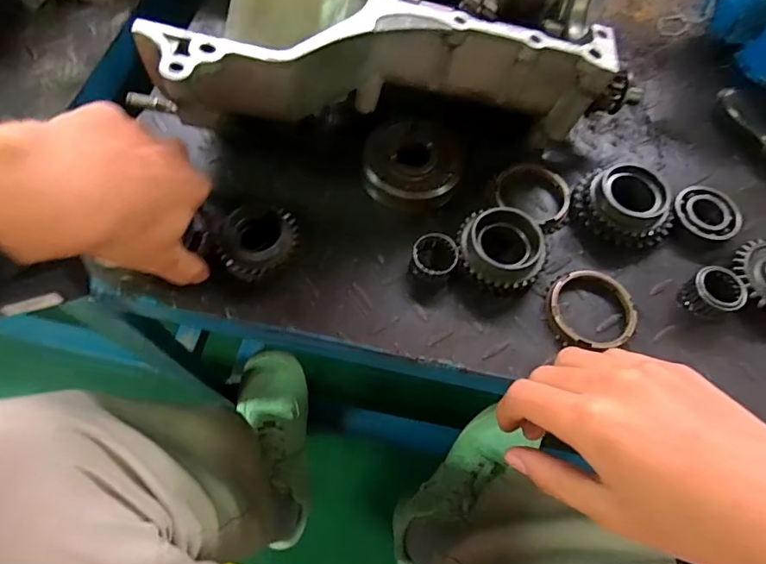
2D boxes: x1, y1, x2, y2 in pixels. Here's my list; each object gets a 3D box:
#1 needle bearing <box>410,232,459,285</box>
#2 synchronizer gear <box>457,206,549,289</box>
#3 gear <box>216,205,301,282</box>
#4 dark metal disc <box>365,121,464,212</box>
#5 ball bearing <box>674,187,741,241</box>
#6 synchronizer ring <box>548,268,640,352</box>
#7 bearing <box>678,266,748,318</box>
[{"bbox_3d":[0.038,-0.017,0.361,0.032,0.019,0.033,1,64,-1],"label":"needle bearing"},{"bbox_3d":[0.086,-0.022,0.360,0.062,0.030,0.056,3,64,0],"label":"synchronizer gear"},{"bbox_3d":[-0.089,-0.027,0.356,0.050,0.030,0.056,16,65,6],"label":"gear"},{"bbox_3d":[0.024,-0.094,0.399,0.075,0.026,0.077,1,64,-1],"label":"dark metal disc"},{"bbox_3d":[0.261,-0.053,0.401,0.045,0.019,0.051,-33,69,-16],"label":"ball bearing"},{"bbox_3d":[0.149,0.020,0.355,0.060,0.013,0.056,1,64,-1],"label":"synchronizer ring"},{"bbox_3d":[0.243,0.009,0.363,0.034,0.027,0.034,1,64,-1],"label":"bearing"}]

